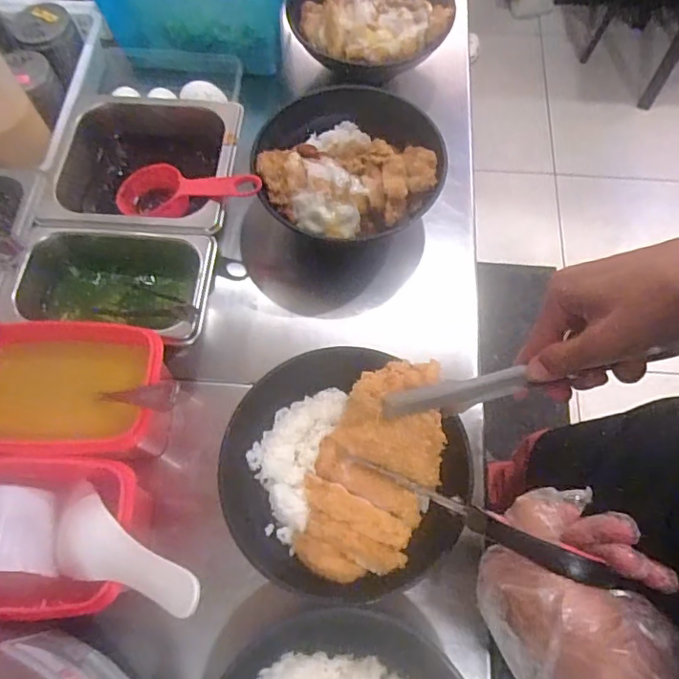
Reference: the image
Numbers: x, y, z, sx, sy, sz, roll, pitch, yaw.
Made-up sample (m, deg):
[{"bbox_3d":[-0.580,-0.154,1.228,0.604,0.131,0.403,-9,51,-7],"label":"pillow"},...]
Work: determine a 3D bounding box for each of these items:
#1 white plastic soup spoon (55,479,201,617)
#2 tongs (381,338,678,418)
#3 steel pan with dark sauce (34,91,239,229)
[{"bbox_3d":[-0.142,0.137,0.344,0.185,0.014,0.055,-2,59,44],"label":"white plastic soup spoon"},{"bbox_3d":[0.127,0.028,0.363,0.210,0.015,0.020,-15,64,24],"label":"tongs"},{"bbox_3d":[-0.194,-0.165,0.541,0.179,0.069,0.159,3,66,2],"label":"steel pan with dark sauce"}]

